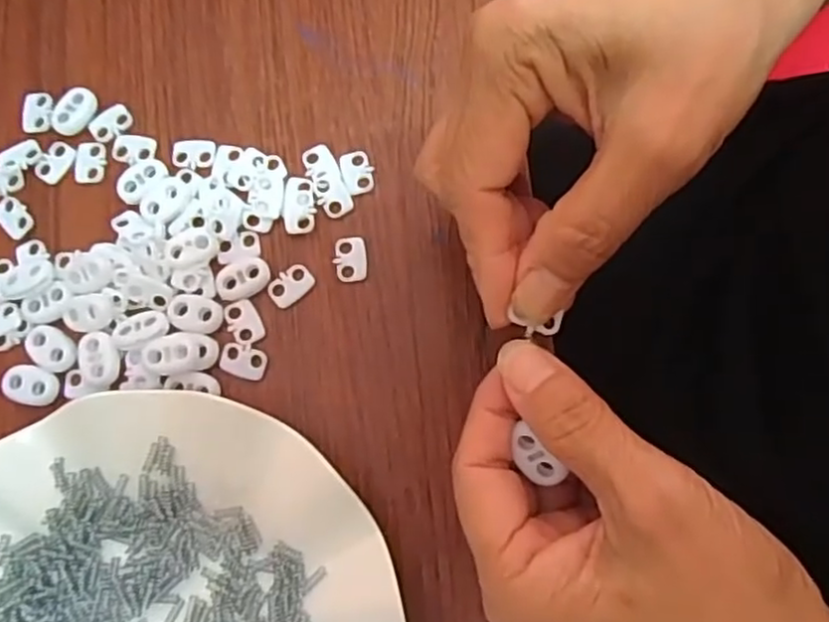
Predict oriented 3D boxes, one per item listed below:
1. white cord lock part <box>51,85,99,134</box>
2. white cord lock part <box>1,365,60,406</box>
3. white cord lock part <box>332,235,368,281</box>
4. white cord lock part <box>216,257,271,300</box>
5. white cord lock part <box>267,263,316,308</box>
[{"bbox_3d":[-0.150,-0.088,0.305,0.017,0.006,0.022,38,81,9],"label":"white cord lock part"},{"bbox_3d":[-0.156,0.030,0.278,0.023,0.004,0.015,16,78,4],"label":"white cord lock part"},{"bbox_3d":[-0.027,-0.022,0.285,0.014,0.004,0.019,-3,77,0],"label":"white cord lock part"},{"bbox_3d":[-0.071,-0.014,0.284,0.023,0.004,0.014,-19,78,-3],"label":"white cord lock part"},{"bbox_3d":[-0.051,-0.011,0.284,0.019,0.004,0.013,-38,80,-7],"label":"white cord lock part"}]

